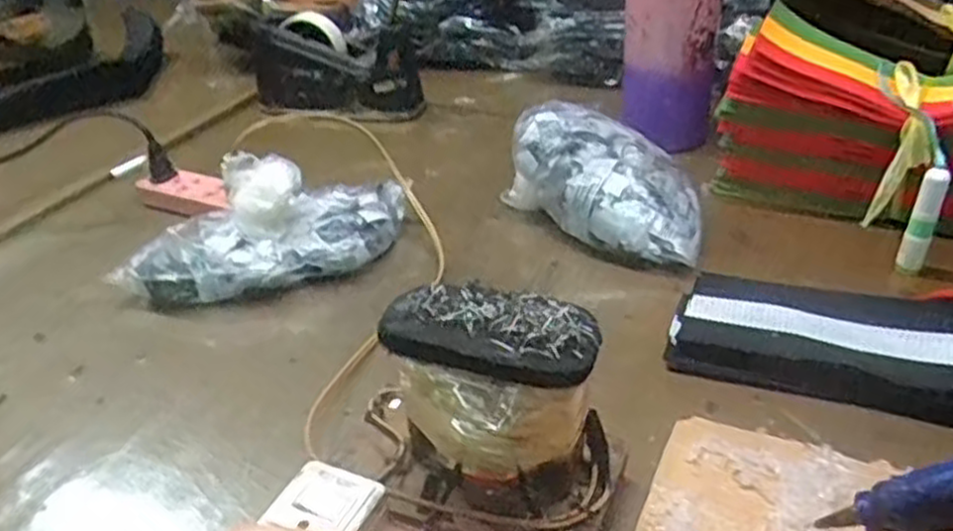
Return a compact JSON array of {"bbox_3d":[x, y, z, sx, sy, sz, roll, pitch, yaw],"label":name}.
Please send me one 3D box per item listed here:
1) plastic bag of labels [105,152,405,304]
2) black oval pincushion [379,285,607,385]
[{"bbox_3d":[-0.174,-0.032,0.622,0.230,0.072,0.110,-9,33,-7],"label":"plastic bag of labels"},{"bbox_3d":[0.006,0.030,0.357,0.101,0.018,0.046,10,35,21],"label":"black oval pincushion"}]

